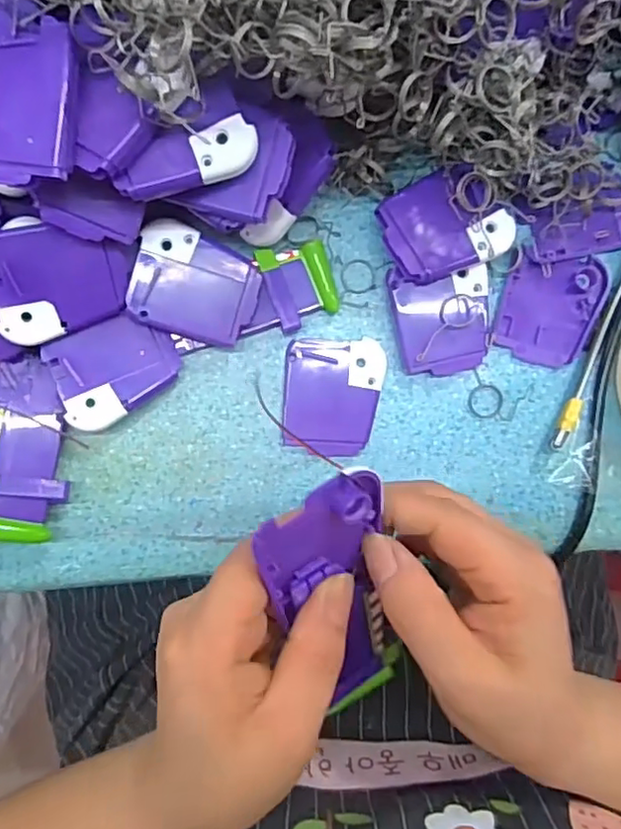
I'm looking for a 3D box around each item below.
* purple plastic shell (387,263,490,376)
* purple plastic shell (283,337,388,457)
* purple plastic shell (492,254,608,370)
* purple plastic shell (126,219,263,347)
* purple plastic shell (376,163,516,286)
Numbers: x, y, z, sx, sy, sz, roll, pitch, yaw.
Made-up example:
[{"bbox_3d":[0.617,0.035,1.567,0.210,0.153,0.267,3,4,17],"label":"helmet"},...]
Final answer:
[{"bbox_3d":[0.069,-0.049,0.323,0.050,0.011,0.053,-6,93,-3],"label":"purple plastic shell"},{"bbox_3d":[0.012,-0.009,0.325,0.052,0.006,0.060,2,93,-3],"label":"purple plastic shell"},{"bbox_3d":[0.129,-0.058,0.329,0.050,0.006,0.060,17,92,-4],"label":"purple plastic shell"},{"bbox_3d":[-0.058,-0.065,0.310,0.059,0.020,0.051,16,92,-4],"label":"purple plastic shell"},{"bbox_3d":[0.068,-0.096,0.306,0.062,0.012,0.048,-23,95,-1],"label":"purple plastic shell"}]

